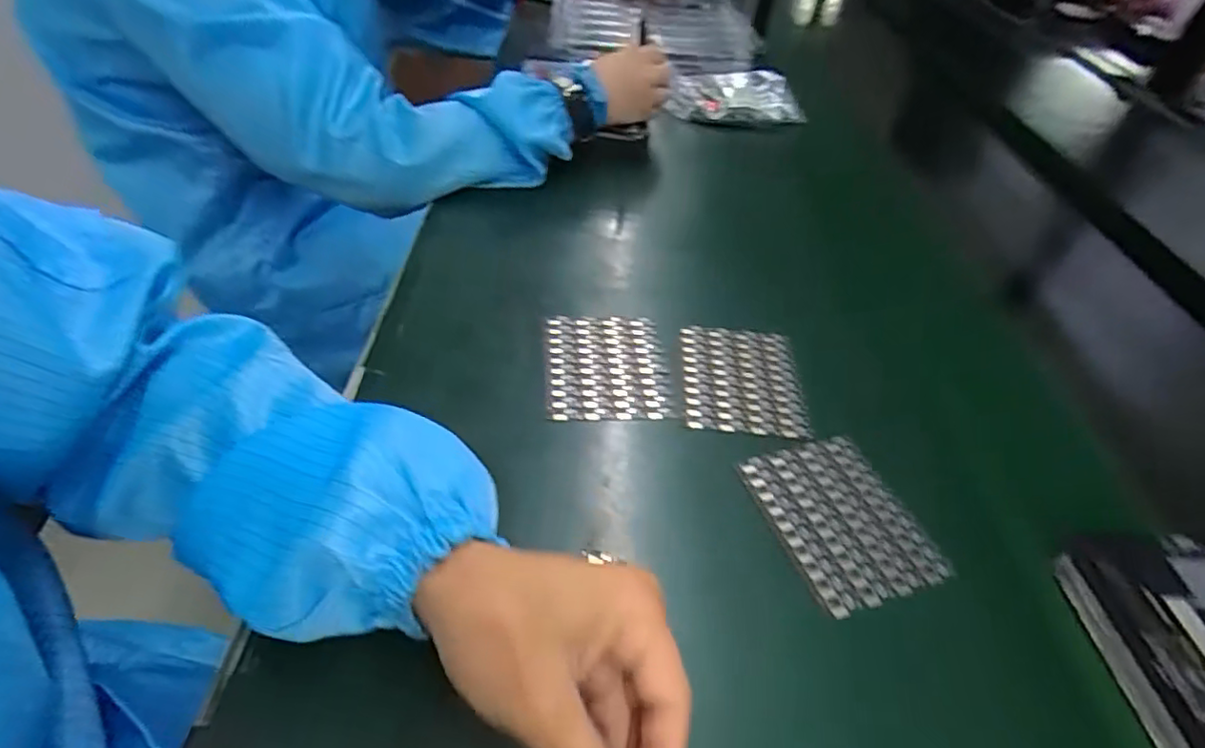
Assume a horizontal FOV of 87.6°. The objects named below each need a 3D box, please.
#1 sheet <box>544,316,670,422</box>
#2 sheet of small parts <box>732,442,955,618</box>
[{"bbox_3d":[0.002,-0.007,0.429,0.080,0.011,0.096,2,44,-8],"label":"sheet"},{"bbox_3d":[0.136,0.080,0.353,0.078,0.010,0.098,-11,47,-20],"label":"sheet of small parts"}]

